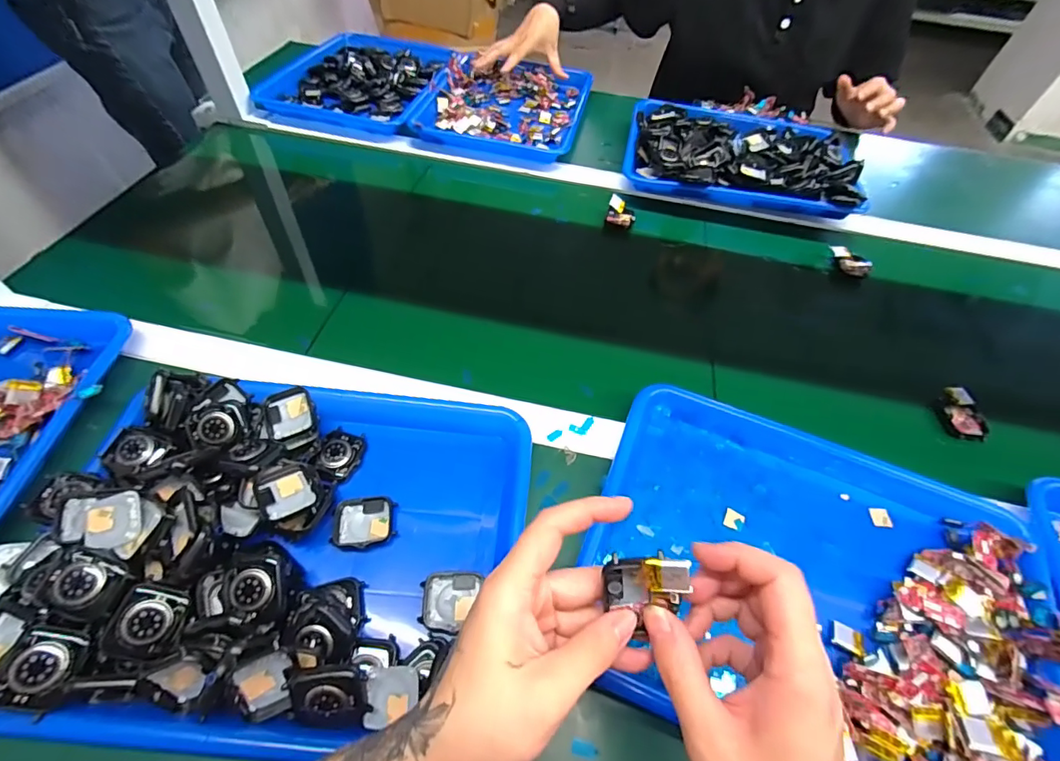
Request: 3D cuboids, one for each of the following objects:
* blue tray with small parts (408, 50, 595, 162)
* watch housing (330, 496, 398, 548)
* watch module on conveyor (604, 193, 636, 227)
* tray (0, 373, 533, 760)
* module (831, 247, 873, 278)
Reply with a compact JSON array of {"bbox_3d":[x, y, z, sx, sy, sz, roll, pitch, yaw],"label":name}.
[{"bbox_3d":[-0.036,-0.474,0.799,0.251,0.033,0.293,11,55,4],"label":"blue tray with small parts"},{"bbox_3d":[-0.127,0.109,0.362,0.045,0.008,0.038,-2,55,-6],"label":"watch housing"},{"bbox_3d":[0.126,-0.231,0.645,0.037,0.018,0.045,13,55,5],"label":"watch module on conveyor"},{"bbox_3d":[-0.174,0.108,0.341,0.329,0.060,0.254,7,55,0],"label":"tray"},{"bbox_3d":[0.417,-0.158,0.619,0.028,0.017,0.056,-15,57,-15],"label":"module"}]

